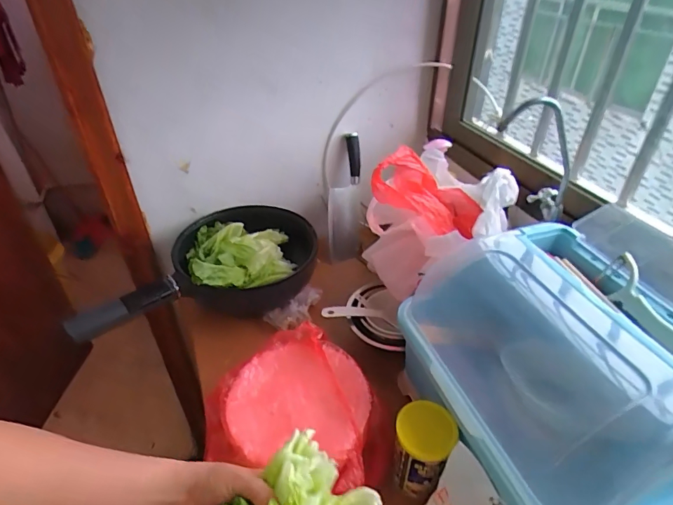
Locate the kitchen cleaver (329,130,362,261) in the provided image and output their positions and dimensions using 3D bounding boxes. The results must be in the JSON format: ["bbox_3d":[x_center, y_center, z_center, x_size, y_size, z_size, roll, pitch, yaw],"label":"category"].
[{"bbox_3d":[0.019,-0.117,1.008,0.073,0.325,0.037,-2,37,-2],"label":"kitchen cleaver"}]

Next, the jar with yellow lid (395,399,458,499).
[{"bbox_3d":[0.112,0.255,0.555,0.074,0.109,0.075,14,39,18],"label":"jar with yellow lid"}]

